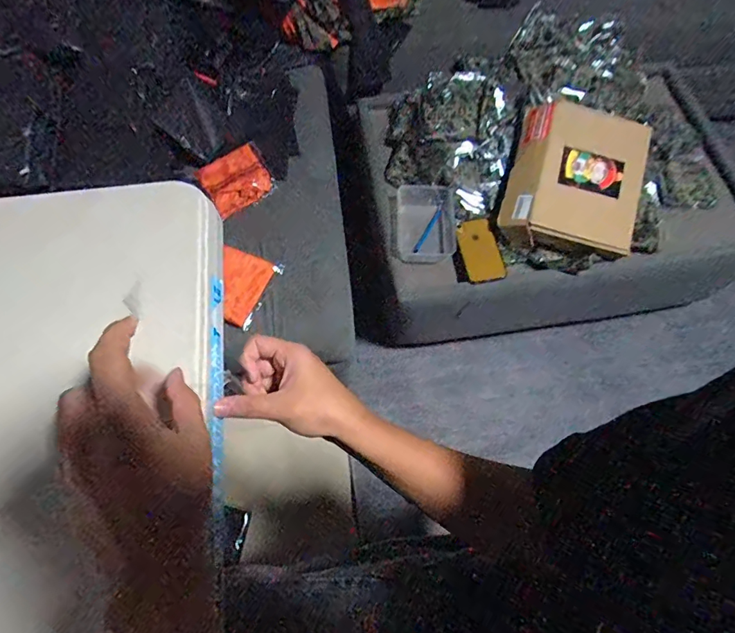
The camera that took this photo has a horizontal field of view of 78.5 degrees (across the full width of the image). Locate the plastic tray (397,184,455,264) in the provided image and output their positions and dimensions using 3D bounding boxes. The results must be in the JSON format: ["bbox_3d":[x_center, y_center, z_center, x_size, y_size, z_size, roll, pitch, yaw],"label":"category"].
[{"bbox_3d":[0.118,-0.195,0.948,0.127,0.036,0.179,2,66,1],"label":"plastic tray"}]

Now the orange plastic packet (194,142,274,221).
[{"bbox_3d":[-0.246,-0.264,0.857,0.121,0.020,0.121,-33,70,-13],"label":"orange plastic packet"}]

